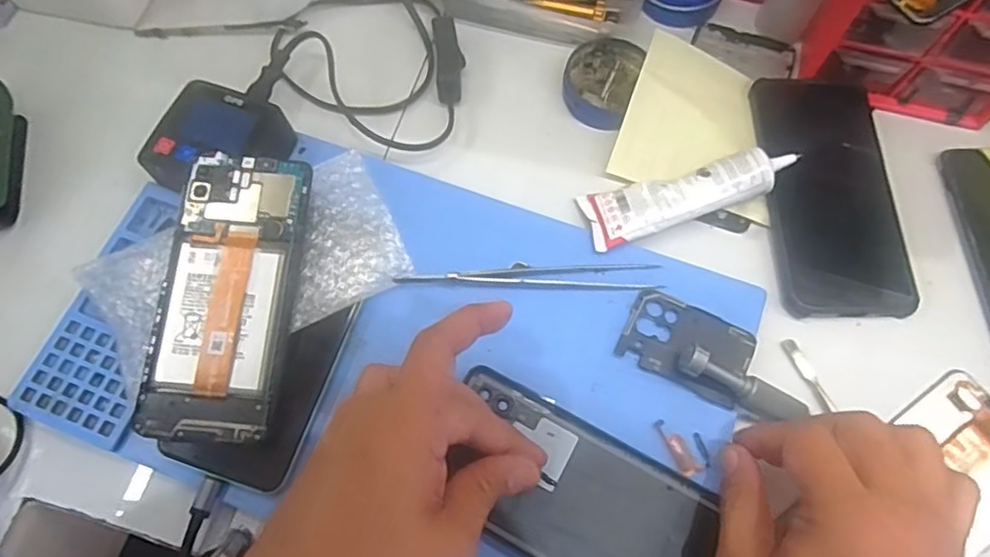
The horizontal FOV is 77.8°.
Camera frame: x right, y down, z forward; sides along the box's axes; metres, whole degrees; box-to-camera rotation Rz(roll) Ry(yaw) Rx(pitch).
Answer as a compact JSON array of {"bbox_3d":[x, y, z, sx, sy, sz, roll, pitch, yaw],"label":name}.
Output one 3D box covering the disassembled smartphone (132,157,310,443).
[{"bbox_3d":[-0.148,0.007,0.339,0.071,0.012,0.155,4,77,2],"label":"disassembled smartphone"}]

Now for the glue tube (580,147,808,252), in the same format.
[{"bbox_3d":[0.118,-0.052,0.374,0.123,0.031,0.038,-12,68,-4],"label":"glue tube"}]

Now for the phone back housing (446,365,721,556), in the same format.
[{"bbox_3d":[0.044,0.116,0.322,0.154,0.007,0.075,28,71,11],"label":"phone back housing"}]

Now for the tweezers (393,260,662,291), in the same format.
[{"bbox_3d":[0.021,-0.005,0.364,0.152,0.008,0.018,1,68,1],"label":"tweezers"}]

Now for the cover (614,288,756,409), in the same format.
[{"bbox_3d":[0.109,0.037,0.349,0.070,0.005,0.047,25,70,12],"label":"cover"}]

